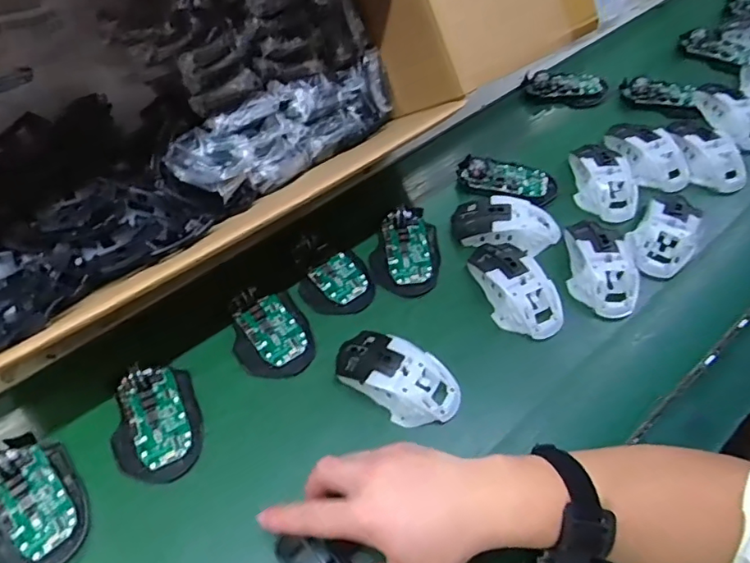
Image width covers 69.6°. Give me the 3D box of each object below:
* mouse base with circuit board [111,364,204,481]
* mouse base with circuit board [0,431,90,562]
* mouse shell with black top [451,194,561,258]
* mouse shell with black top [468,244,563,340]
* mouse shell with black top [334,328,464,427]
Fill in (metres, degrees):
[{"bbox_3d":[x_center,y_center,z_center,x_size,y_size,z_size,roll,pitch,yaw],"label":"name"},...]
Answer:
[{"bbox_3d":[-0.191,0.121,0.469,0.072,0.015,0.101,-20,56,-14],"label":"mouse base with circuit board"},{"bbox_3d":[-0.276,0.172,0.428,0.072,0.023,0.115,-29,59,-20],"label":"mouse base with circuit board"},{"bbox_3d":[0.141,-0.061,0.582,0.110,0.039,0.060,18,55,12],"label":"mouse shell with black top"},{"bbox_3d":[0.143,0.002,0.543,0.063,0.034,0.114,-15,55,-11],"label":"mouse shell with black top"},{"bbox_3d":[0.020,0.083,0.485,0.114,0.031,0.060,27,58,18],"label":"mouse shell with black top"}]

